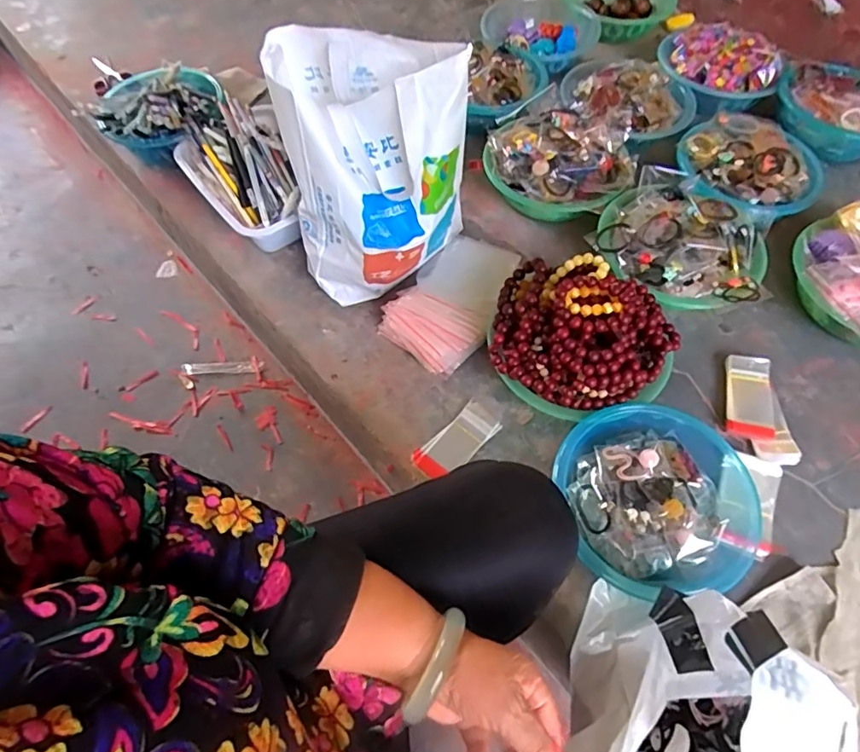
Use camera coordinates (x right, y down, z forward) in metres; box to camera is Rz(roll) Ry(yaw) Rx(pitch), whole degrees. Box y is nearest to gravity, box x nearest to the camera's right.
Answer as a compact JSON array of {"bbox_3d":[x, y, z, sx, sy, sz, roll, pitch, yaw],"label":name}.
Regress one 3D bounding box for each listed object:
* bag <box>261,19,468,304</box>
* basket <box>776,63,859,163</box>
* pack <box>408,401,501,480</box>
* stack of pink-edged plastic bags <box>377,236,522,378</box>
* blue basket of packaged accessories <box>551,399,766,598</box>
[{"bbox_3d":[-0.075,-0.266,0.744,0.235,0.314,0.182,0,60,0],"label":"bag"},{"bbox_3d":[0.747,-0.481,0.997,0.197,0.076,0.218,-35,66,-19],"label":"basket"},{"bbox_3d":[0.035,0.088,0.716,0.118,0.008,0.057,-39,67,-21],"label":"pack"},{"bbox_3d":[0.036,-0.115,0.803,0.149,0.066,0.229,29,64,16],"label":"stack of pink-edged plastic bags"},{"bbox_3d":[0.280,0.141,0.641,0.235,0.073,0.215,0,60,0],"label":"blue basket of packaged accessories"}]

